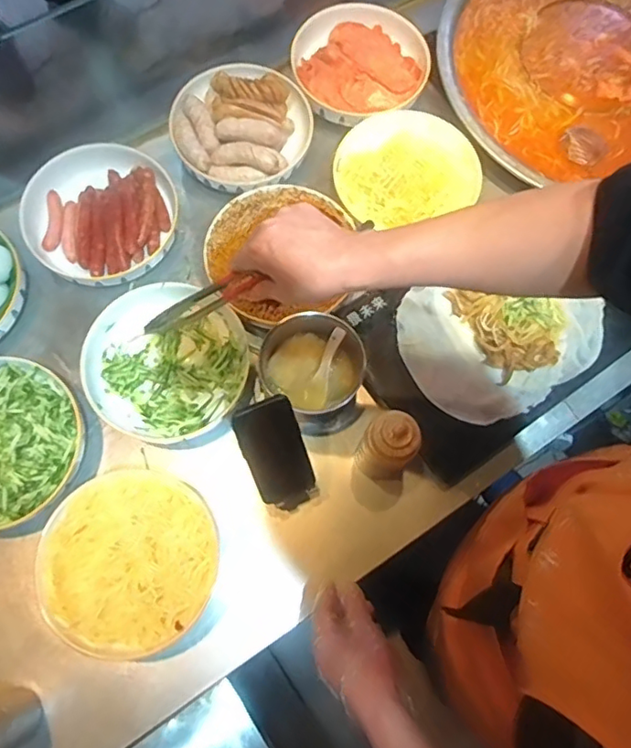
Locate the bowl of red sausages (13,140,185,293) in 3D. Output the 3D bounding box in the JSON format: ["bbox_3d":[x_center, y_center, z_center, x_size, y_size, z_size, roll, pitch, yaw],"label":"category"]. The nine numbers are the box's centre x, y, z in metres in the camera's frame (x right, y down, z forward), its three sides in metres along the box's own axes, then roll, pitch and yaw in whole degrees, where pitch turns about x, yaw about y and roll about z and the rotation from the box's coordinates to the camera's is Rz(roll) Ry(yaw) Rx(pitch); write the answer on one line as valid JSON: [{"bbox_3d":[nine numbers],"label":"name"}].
[{"bbox_3d":[-0.323,-0.238,0.894,0.225,0.067,0.217,0,73,-1],"label":"bowl of red sausages"}]

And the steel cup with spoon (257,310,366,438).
[{"bbox_3d":[0.001,-0.005,0.820,0.132,0.097,0.160,-43,79,-13],"label":"steel cup with spoon"}]

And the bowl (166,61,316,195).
[{"bbox_3d":[-0.123,-0.397,0.931,0.211,0.077,0.222,0,73,-1],"label":"bowl"}]

